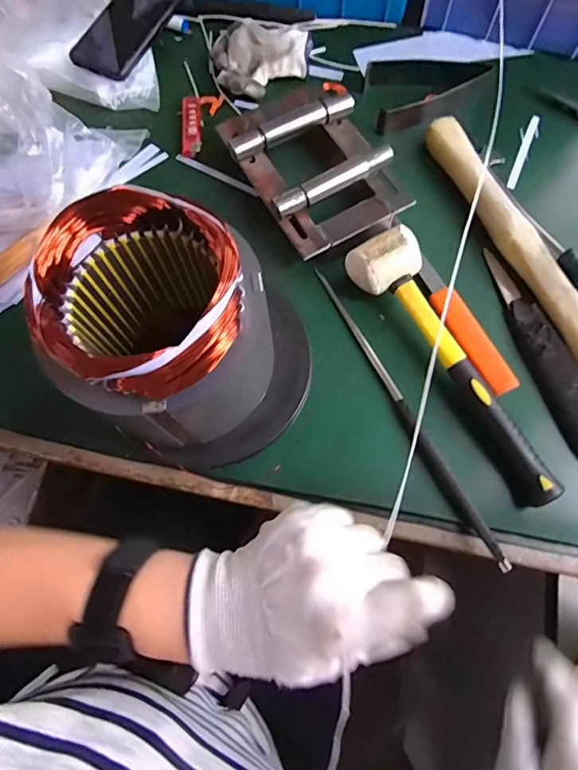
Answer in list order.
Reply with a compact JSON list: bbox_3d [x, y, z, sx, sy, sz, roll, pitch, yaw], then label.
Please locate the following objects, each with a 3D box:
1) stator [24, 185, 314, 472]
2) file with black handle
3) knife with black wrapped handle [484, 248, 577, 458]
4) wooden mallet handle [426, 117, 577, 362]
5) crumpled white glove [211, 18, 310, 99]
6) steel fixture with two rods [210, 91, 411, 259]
[{"bbox_3d":[-0.070,-0.030,0.359,0.174,0.185,0.153,-2,72,1],"label":"stator"},{"bbox_3d":[0.105,0.020,0.427,0.015,0.014,0.317,-27,73,-7],"label":"file with black handle"},{"bbox_3d":[0.247,-0.031,0.446,0.032,0.032,0.224,-16,72,-3],"label":"knife with black wrapped handle"},{"bbox_3d":[0.228,-0.147,0.459,0.034,0.026,0.318,-23,73,-6],"label":"wooden mallet handle"},{"bbox_3d":[-0.037,-0.401,0.552,0.127,0.035,0.101,-36,74,-9],"label":"crumpled white glove"},{"bbox_3d":[0.025,-0.233,0.489,0.140,0.047,0.195,-27,73,-7],"label":"steel fixture with two rods"}]

